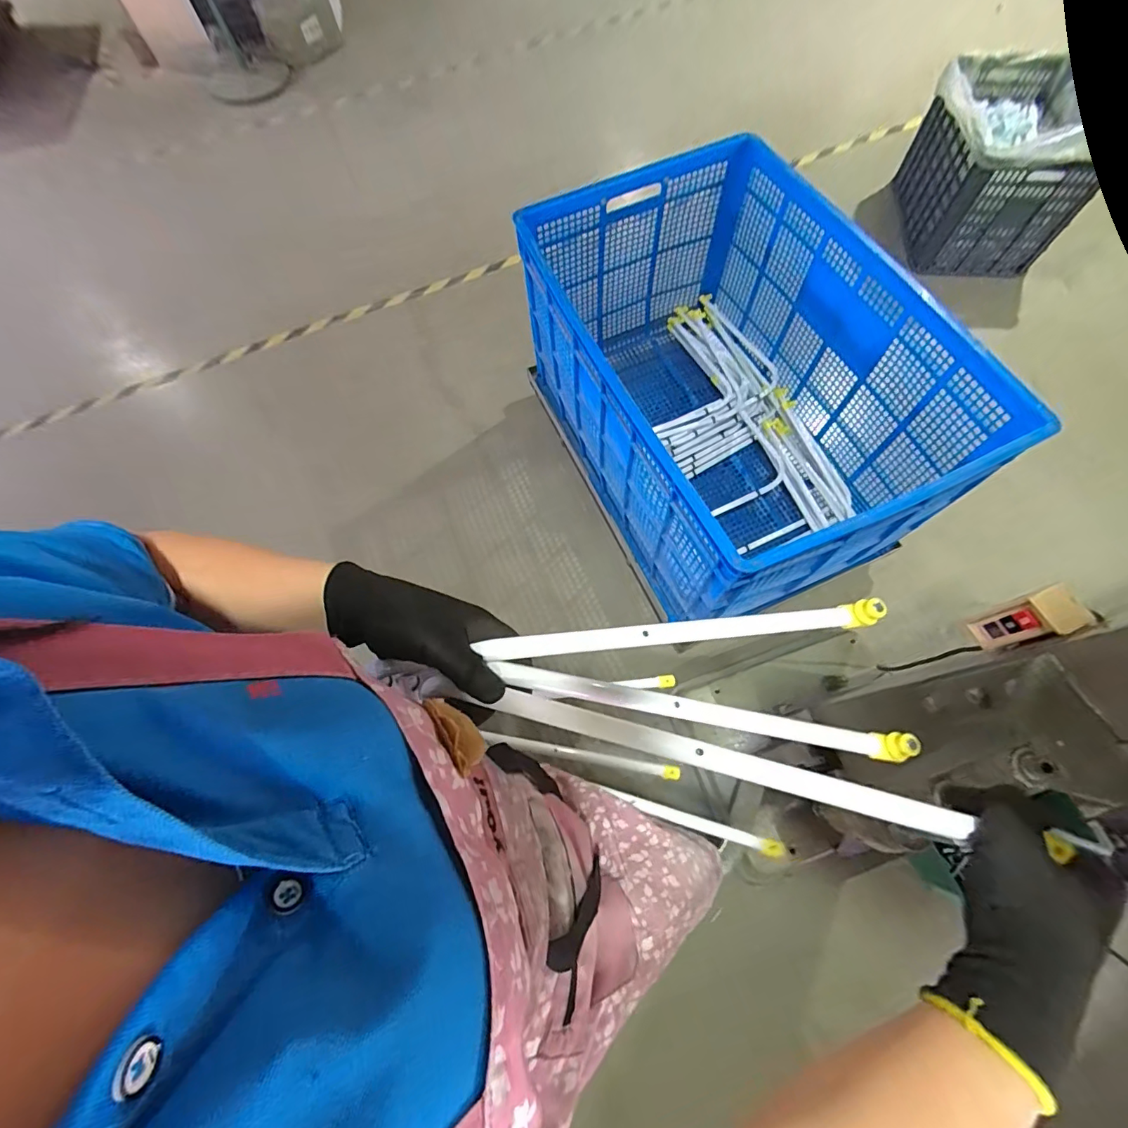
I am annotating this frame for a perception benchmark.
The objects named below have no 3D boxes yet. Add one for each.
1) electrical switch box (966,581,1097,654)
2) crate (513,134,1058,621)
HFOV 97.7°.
[{"bbox_3d":[0.526,0.067,0.562,0.042,0.106,0.051,-21,68,-5],"label":"electrical switch box"},{"bbox_3d":[0.388,-0.424,1.206,0.658,0.627,0.980,-25,69,-7],"label":"crate"}]

